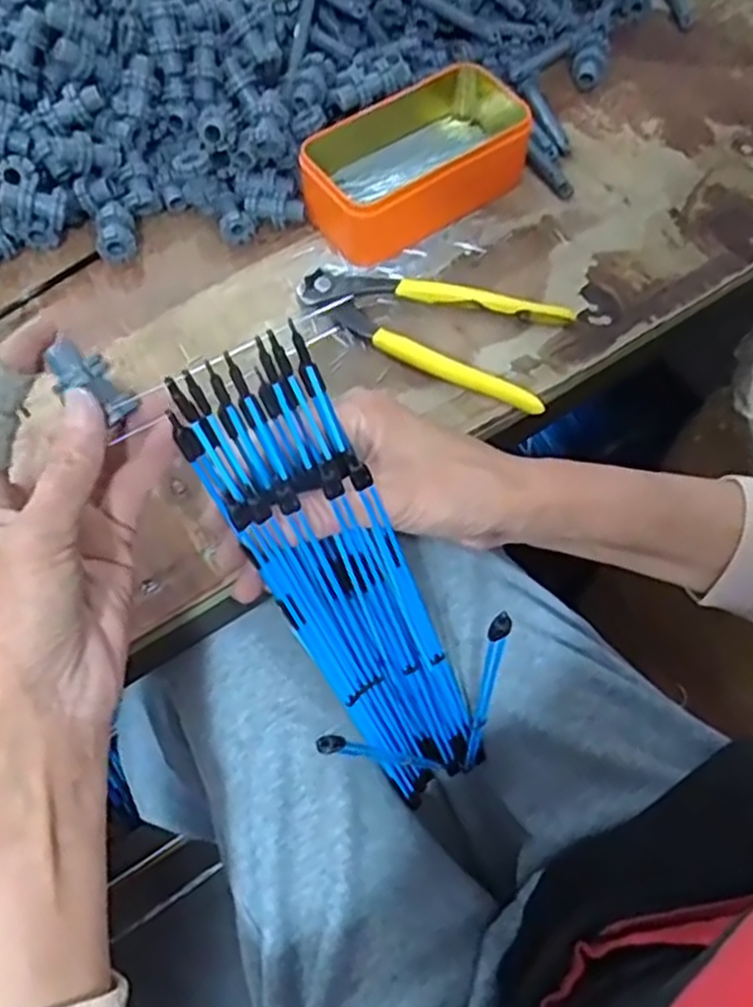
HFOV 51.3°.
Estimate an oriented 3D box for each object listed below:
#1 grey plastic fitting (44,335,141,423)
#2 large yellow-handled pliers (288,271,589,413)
[{"bbox_3d":[-0.113,-0.047,0.309,0.036,0.010,0.022,43,69,-7],"label":"grey plastic fitting"},{"bbox_3d":[0.032,-0.107,0.473,0.163,0.015,0.073,18,65,8],"label":"large yellow-handled pliers"}]

